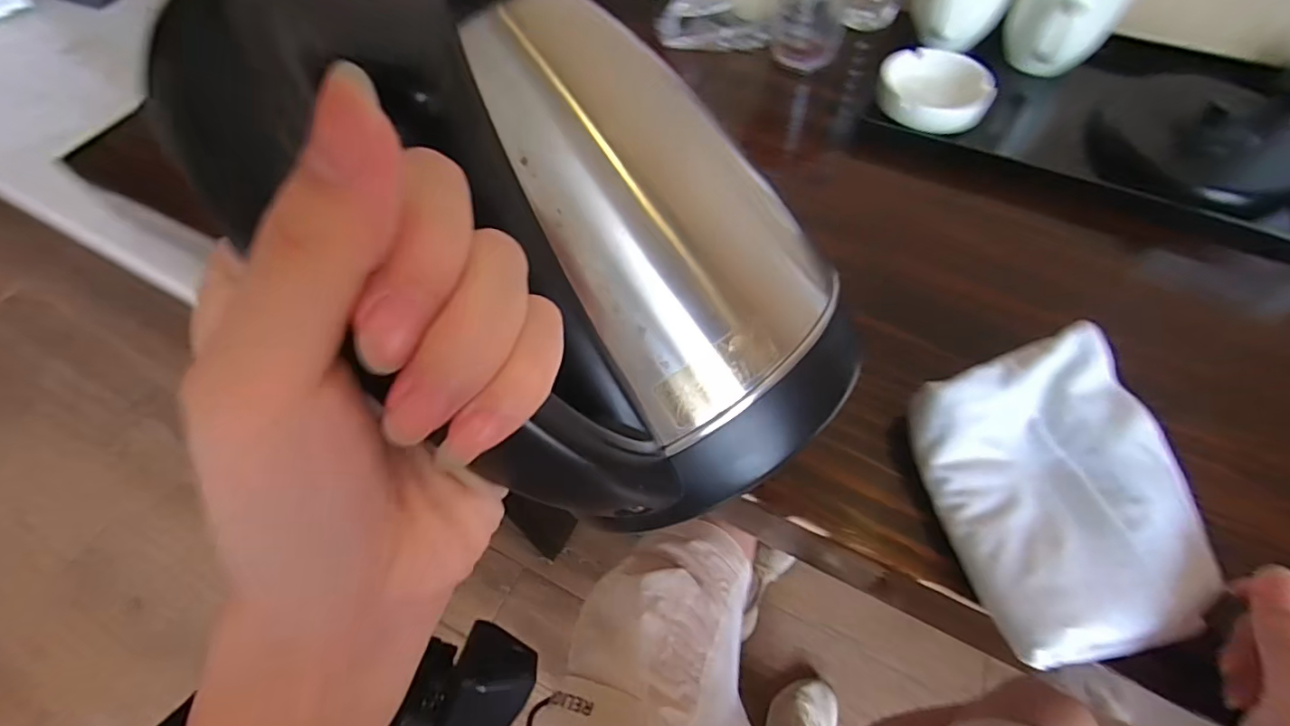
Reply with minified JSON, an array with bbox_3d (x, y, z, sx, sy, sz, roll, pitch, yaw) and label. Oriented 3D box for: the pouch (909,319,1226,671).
[{"bbox_3d":[0.207,0.065,0.278,0.107,0.031,0.144,-21,65,11],"label":"pouch"}]

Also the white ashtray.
[{"bbox_3d":[0.242,-0.229,0.463,0.087,0.028,0.075,16,61,11],"label":"white ashtray"}]

